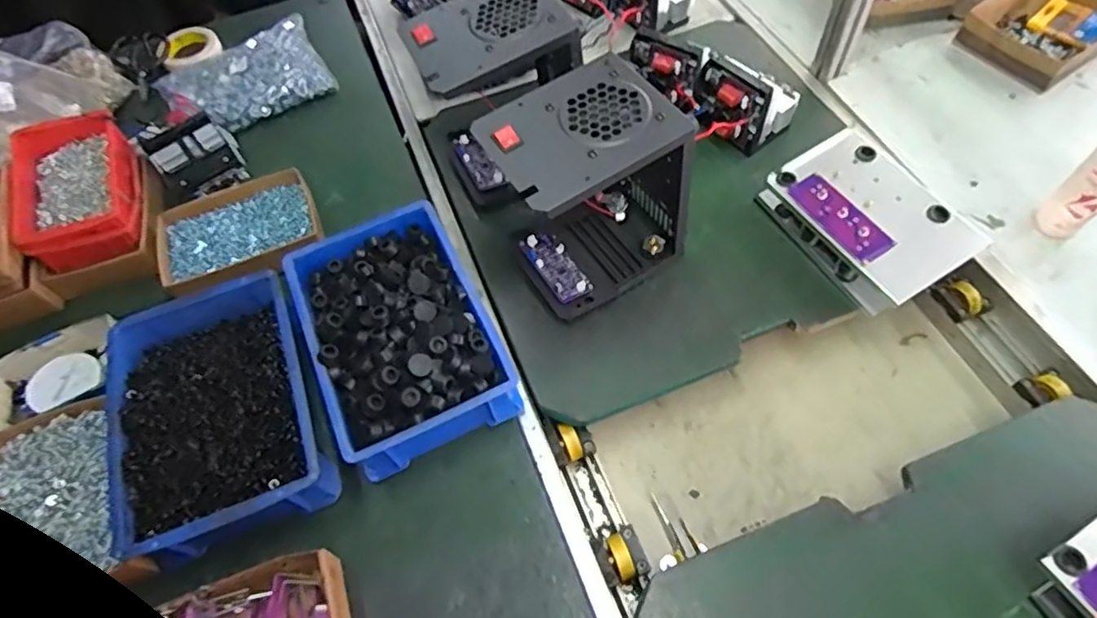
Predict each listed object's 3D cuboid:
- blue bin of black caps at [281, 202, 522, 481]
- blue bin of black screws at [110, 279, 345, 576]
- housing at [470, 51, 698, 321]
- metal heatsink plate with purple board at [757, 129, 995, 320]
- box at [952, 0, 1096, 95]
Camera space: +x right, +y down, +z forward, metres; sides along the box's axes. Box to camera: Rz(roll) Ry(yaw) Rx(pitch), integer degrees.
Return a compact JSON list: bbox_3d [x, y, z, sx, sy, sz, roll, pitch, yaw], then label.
[{"bbox_3d":[-0.183,0.025,0.749,0.194,0.101,0.298,-25,60,-10],"label":"blue bin of black caps"},{"bbox_3d":[-0.390,0.107,0.715,0.221,0.086,0.312,-24,60,-10],"label":"blue bin of black screws"},{"bbox_3d":[0.050,-0.130,0.730,0.203,0.238,0.144,-29,61,-12],"label":"housing"},{"bbox_3d":[0.405,-0.114,0.796,0.156,0.073,0.236,-30,61,-13],"label":"metal heatsink plate with purple board"},{"bbox_3d":[0.785,-0.449,0.985,0.236,0.053,0.179,-32,61,-14],"label":"box"}]

